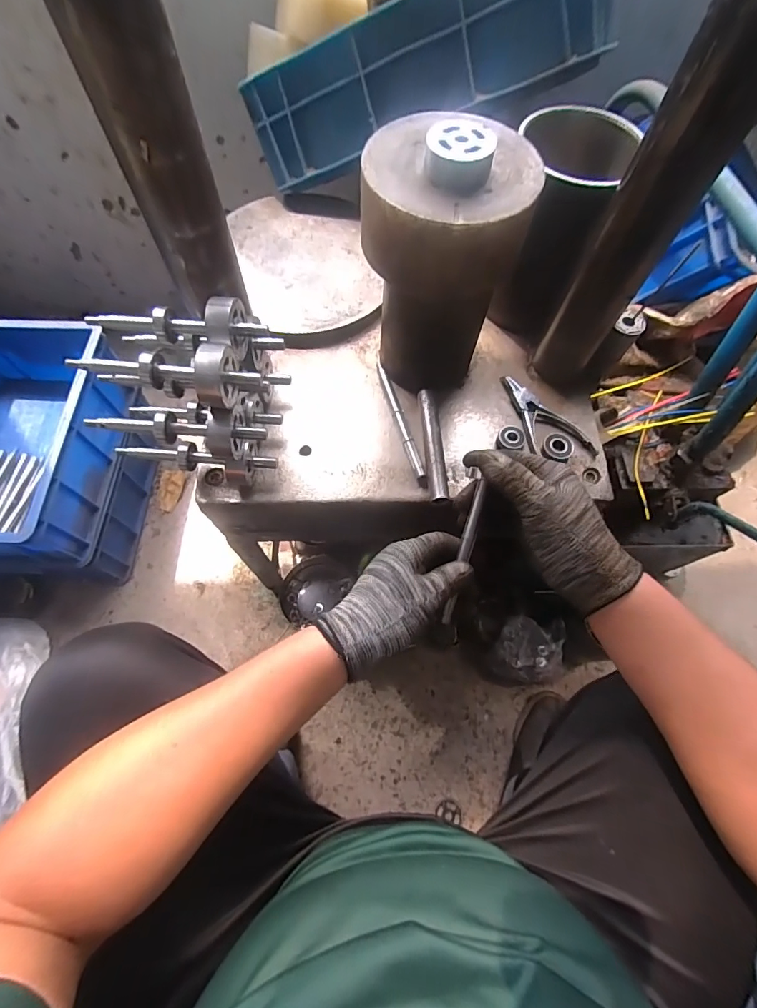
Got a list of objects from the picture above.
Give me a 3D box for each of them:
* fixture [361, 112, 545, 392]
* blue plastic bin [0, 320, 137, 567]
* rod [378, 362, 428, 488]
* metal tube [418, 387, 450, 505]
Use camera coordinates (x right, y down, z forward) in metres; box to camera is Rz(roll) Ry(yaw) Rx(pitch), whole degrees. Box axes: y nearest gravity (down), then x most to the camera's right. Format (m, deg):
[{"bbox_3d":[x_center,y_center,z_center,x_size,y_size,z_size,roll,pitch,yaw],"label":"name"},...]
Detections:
[{"bbox_3d":[0.056,-0.223,0.435,0.141,0.236,0.120,11,66,3],"label":"fixture"},{"bbox_3d":[-0.621,-0.109,0.740,0.284,0.159,0.392,3,66,-1],"label":"blue plastic bin"},{"bbox_3d":[0.026,-0.096,0.502,0.011,0.012,0.172,-14,68,-8],"label":"rod"},{"bbox_3d":[0.061,-0.065,0.486,0.018,0.018,0.138,-3,67,-4],"label":"metal tube"}]

